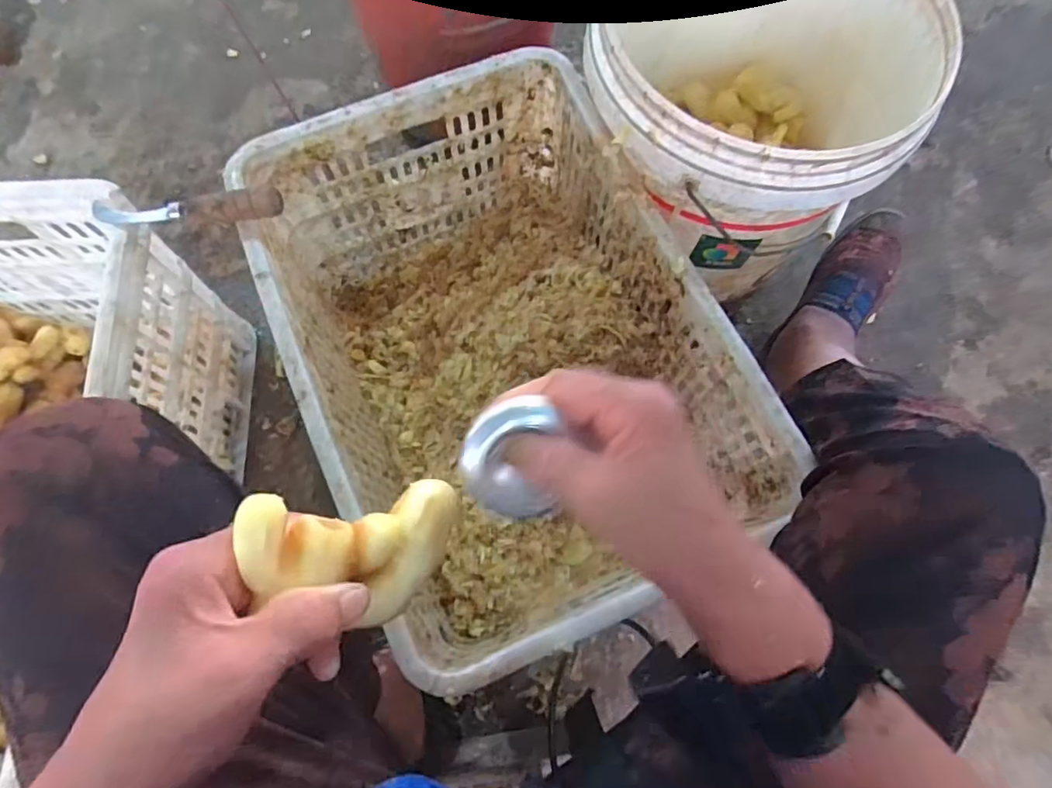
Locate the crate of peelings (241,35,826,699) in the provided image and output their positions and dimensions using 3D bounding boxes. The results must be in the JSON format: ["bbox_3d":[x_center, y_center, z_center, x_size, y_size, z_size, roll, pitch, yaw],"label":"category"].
[{"bbox_3d":[-0.035,-0.041,0.620,0.361,0.273,0.502,-23,75,-9],"label":"crate of peelings"}]

